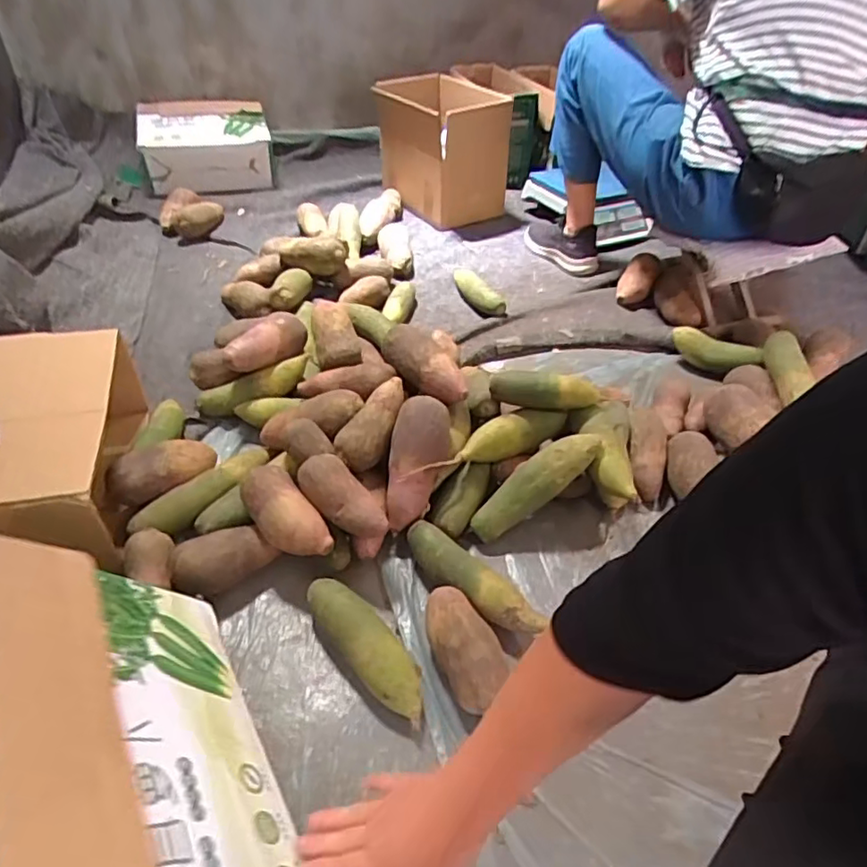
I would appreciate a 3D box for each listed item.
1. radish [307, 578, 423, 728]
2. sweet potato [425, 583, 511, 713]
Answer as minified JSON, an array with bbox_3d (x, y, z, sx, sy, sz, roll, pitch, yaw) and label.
[{"bbox_3d":[-0.074,0.241,0.695,0.069,0.061,0.195,-28,50,-30],"label":"radish"},{"bbox_3d":[0.034,0.247,0.684,0.065,0.069,0.139,-18,46,-22],"label":"sweet potato"}]

